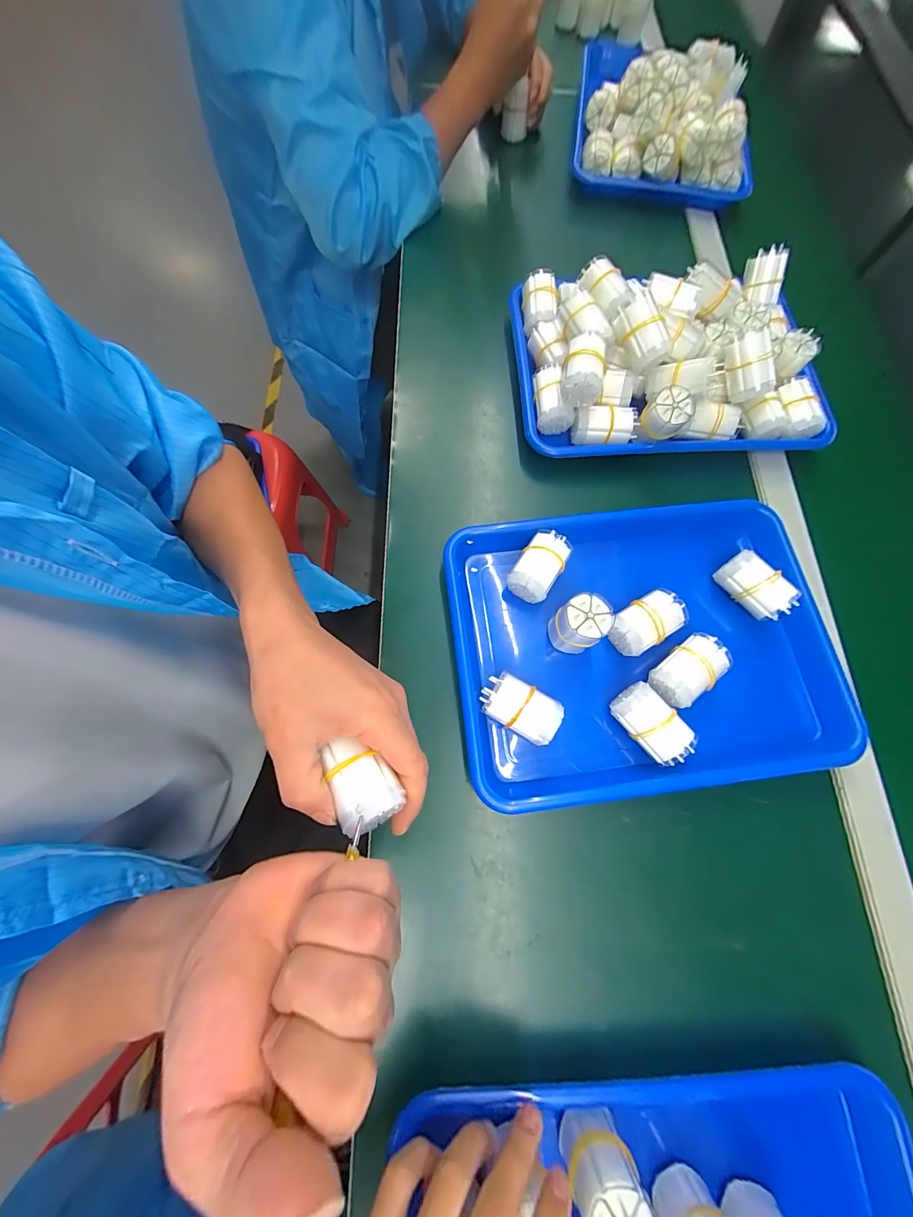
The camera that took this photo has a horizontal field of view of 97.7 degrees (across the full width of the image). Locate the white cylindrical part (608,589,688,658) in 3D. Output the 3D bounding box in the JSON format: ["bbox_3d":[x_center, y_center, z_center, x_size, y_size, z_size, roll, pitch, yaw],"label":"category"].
[{"bbox_3d":[0.167,0.013,0.356,0.058,0.042,0.040,-35,78,-12],"label":"white cylindrical part"}]

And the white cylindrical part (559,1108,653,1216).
[{"bbox_3d":[0.087,0.339,0.233,0.038,0.042,0.041,-15,75,-7],"label":"white cylindrical part"}]

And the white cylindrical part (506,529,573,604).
[{"bbox_3d":[0.077,-0.037,0.372,0.038,0.044,0.060,33,75,7],"label":"white cylindrical part"}]

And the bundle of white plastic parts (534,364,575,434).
[{"bbox_3d":[0.100,-0.221,0.422,0.035,0.043,0.055,-9,74,-5],"label":"bundle of white plastic parts"}]

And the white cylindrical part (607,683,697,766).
[{"bbox_3d":[0.161,0.097,0.333,0.038,0.041,0.064,-38,79,-12],"label":"white cylindrical part"}]

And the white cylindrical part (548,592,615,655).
[{"bbox_3d":[0.105,0.016,0.347,0.038,0.065,0.039,1,74,-3],"label":"white cylindrical part"}]

